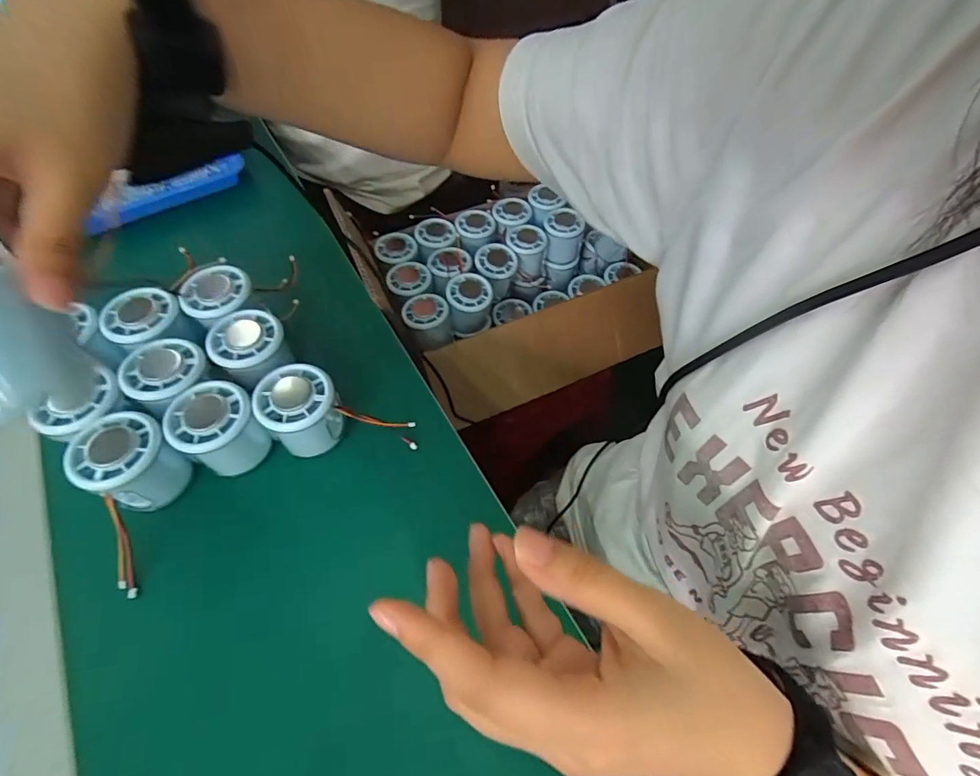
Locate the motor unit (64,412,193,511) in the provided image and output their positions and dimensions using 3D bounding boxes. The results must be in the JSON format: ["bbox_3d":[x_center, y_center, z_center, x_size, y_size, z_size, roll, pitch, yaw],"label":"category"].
[{"bbox_3d":[-0.260,0.054,0.335,0.050,0.053,0.055,1,58,-1],"label":"motor unit"}]

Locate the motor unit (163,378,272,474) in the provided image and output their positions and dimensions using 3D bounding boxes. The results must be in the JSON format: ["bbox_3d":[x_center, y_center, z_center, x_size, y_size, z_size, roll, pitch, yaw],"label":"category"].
[{"bbox_3d":[-0.205,0.032,0.352,0.057,0.050,0.055,1,58,-1],"label":"motor unit"}]

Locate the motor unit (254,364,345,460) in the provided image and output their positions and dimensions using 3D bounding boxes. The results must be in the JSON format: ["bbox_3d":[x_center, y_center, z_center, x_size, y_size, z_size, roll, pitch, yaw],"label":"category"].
[{"bbox_3d":[-0.147,0.018,0.359,0.055,0.049,0.056,1,58,-1],"label":"motor unit"}]

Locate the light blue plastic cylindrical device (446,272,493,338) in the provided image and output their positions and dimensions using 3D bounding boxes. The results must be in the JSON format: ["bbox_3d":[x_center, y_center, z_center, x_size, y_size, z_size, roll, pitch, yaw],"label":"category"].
[{"bbox_3d":[-0.026,-0.104,0.600,0.053,0.074,0.054,1,58,-1],"label":"light blue plastic cylindrical device"}]

